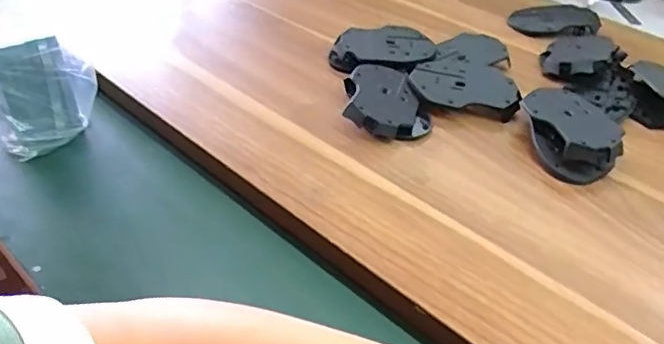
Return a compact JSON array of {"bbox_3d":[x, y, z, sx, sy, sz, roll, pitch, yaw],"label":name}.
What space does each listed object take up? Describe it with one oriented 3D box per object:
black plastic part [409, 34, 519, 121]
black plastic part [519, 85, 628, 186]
[{"bbox_3d":[0.148,-0.111,0.640,0.111,0.028,0.139,8,41,4],"label":"black plastic part"},{"bbox_3d":[0.234,-0.040,0.557,0.077,0.035,0.114,-5,42,-11],"label":"black plastic part"}]

